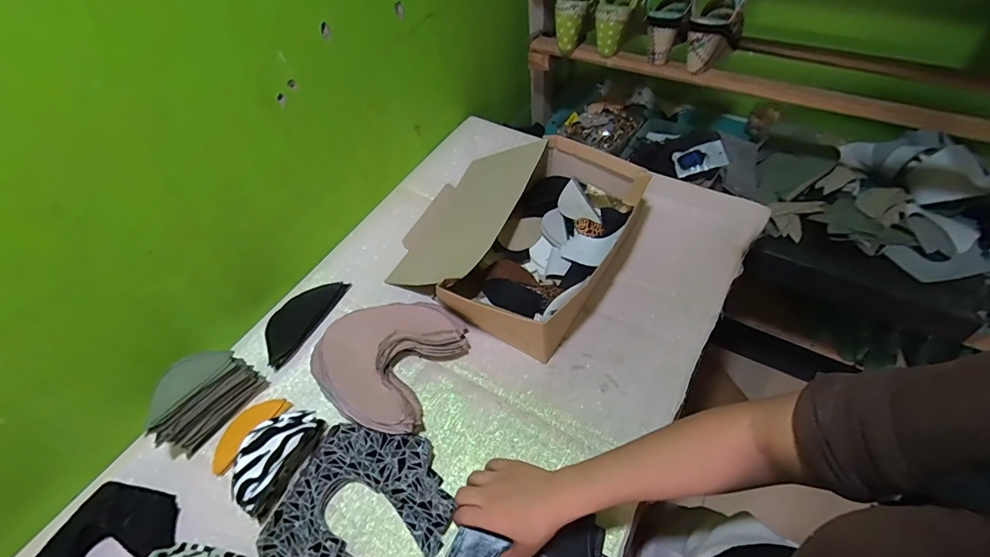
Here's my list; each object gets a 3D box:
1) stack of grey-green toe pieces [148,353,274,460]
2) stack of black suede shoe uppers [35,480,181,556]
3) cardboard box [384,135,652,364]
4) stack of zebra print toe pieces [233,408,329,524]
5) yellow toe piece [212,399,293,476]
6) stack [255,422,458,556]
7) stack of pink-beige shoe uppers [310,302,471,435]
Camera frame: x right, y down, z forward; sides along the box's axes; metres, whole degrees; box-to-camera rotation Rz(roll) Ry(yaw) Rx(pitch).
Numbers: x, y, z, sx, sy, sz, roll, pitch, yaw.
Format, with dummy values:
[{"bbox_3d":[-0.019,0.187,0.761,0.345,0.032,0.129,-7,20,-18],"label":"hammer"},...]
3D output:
[{"bbox_3d":[-0.386,0.158,0.584,0.061,0.083,0.133,24,58,22],"label":"stack of grey-green toe pieces"},{"bbox_3d":[-0.452,0.316,0.498,0.115,0.047,0.164,24,58,22],"label":"stack of black suede shoe uppers"},{"bbox_3d":[0.018,-0.083,0.717,0.354,0.117,0.346,24,58,22],"label":"cardboard box"},{"bbox_3d":[-0.265,0.219,0.544,0.055,0.080,0.125,19,56,19],"label":"stack of zebra print toe pieces"},{"bbox_3d":[-0.334,0.200,0.596,0.049,0.010,0.113,31,61,26],"label":"yellow toe piece"},{"bbox_3d":[-0.153,0.275,0.513,0.182,0.033,0.193,18,56,18],"label":"stack"},{"bbox_3d":[-0.156,0.109,0.629,0.196,0.051,0.190,18,56,19],"label":"stack of pink-beige shoe uppers"}]

